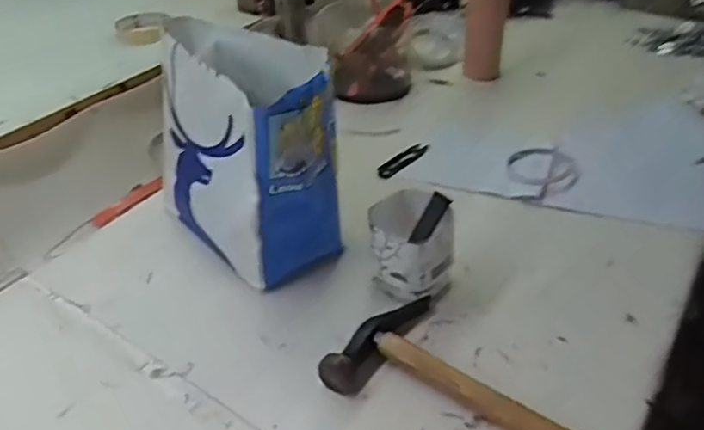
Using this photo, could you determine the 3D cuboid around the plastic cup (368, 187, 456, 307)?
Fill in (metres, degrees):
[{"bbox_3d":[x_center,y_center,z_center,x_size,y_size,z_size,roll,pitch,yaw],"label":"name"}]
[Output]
[{"bbox_3d":[0.060,0.031,0.671,0.079,0.100,0.080,-1,36,1],"label":"plastic cup"}]

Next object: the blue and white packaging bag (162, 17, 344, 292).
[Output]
[{"bbox_3d":[-0.114,-0.070,0.729,0.140,0.215,0.237,-26,43,-30],"label":"blue and white packaging bag"}]

